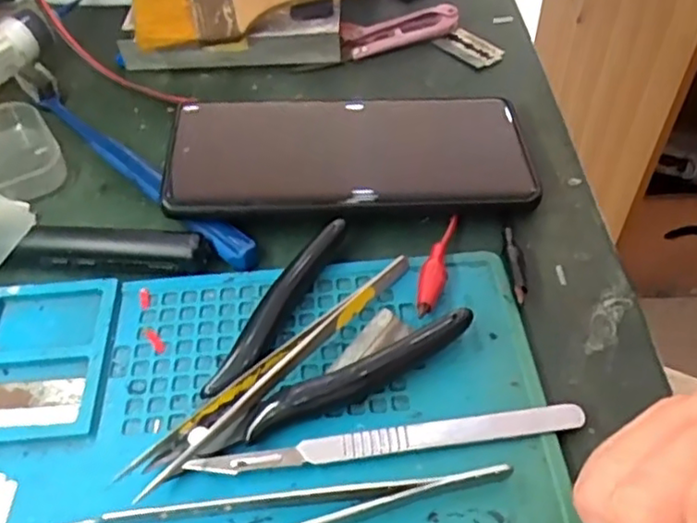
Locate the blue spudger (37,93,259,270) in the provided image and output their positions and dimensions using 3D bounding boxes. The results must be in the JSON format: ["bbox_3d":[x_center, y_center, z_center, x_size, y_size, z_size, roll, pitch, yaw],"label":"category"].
[{"bbox_3d":[-0.101,-0.044,0.317,0.167,0.009,0.013,36,60,28],"label":"blue spudger"}]

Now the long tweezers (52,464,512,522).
[{"bbox_3d":[-0.025,0.080,0.208,0.150,0.009,0.024,-9,50,-5],"label":"long tweezers"}]

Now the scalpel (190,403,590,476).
[{"bbox_3d":[0.015,0.061,0.224,0.131,0.006,0.009,-7,50,-3],"label":"scalpel"}]

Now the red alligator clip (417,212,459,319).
[{"bbox_3d":[0.036,0.002,0.271,0.010,0.009,0.054,11,51,12],"label":"red alligator clip"}]

